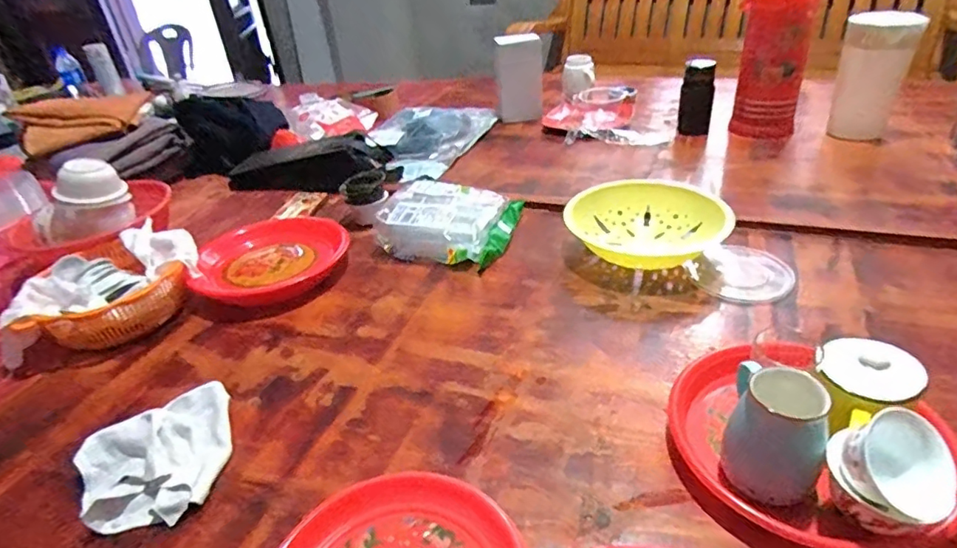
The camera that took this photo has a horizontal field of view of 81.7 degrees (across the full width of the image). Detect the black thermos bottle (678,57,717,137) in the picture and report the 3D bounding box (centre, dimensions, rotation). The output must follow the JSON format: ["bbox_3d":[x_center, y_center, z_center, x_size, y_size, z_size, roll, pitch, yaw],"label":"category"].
[{"bbox_3d":[0.492,-0.399,1.246,0.066,0.152,0.052,7,35,20],"label":"black thermos bottle"}]

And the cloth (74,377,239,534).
[{"bbox_3d":[-0.353,0.195,0.610,0.152,0.043,0.167,-22,36,-22],"label":"cloth"}]

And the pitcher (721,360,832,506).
[{"bbox_3d":[0.268,0.151,0.504,0.077,0.112,0.075,12,37,26],"label":"pitcher"}]

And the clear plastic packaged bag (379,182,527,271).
[{"bbox_3d":[-0.051,-0.103,0.979,0.220,0.064,0.195,7,36,21],"label":"clear plastic packaged bag"}]

